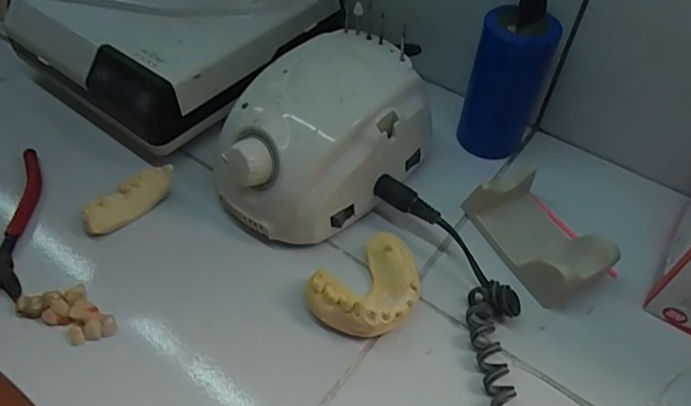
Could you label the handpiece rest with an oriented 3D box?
[{"bbox_3d":[0.121,0.019,0.324,0.054,0.032,0.088,-20,53,-18],"label":"handpiece rest"}]

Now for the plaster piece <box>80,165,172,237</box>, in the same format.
[{"bbox_3d":[-0.144,-0.004,0.334,0.061,0.020,0.017,-37,59,-28],"label":"plaster piece"}]

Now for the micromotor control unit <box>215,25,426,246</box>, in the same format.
[{"bbox_3d":[-0.016,-0.043,0.333,0.089,0.079,0.132,34,57,25],"label":"micromotor control unit"}]

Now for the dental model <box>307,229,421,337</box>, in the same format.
[{"bbox_3d":[0.018,0.050,0.300,0.070,0.028,0.049,-36,59,-28],"label":"dental model"}]

